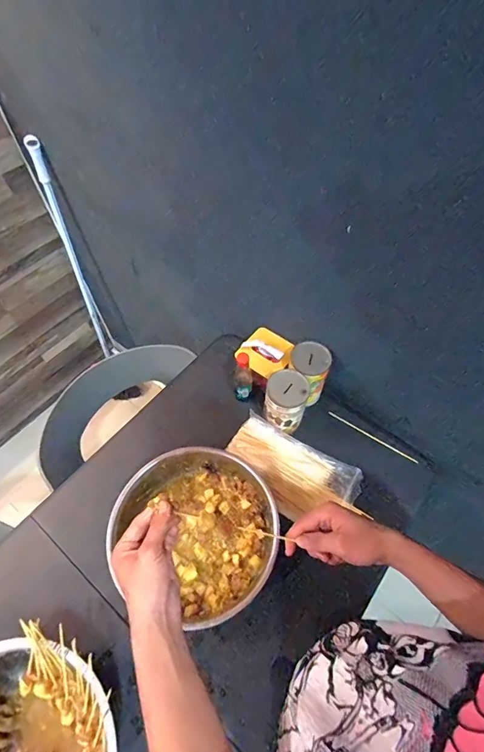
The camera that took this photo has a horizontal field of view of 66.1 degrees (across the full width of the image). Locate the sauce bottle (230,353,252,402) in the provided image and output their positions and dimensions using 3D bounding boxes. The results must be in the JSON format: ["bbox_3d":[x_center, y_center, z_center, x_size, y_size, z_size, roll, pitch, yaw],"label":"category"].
[{"bbox_3d":[-0.001,0.004,0.792,0.043,0.141,0.039,-1,57,0],"label":"sauce bottle"}]

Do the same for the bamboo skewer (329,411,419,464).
[{"bbox_3d":[0.286,0.132,0.816,0.208,0.011,0.006,30,62,18],"label":"bamboo skewer"}]

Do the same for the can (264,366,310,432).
[{"bbox_3d":[0.090,0.054,0.764,0.078,0.134,0.076,14,58,9],"label":"can"}]

